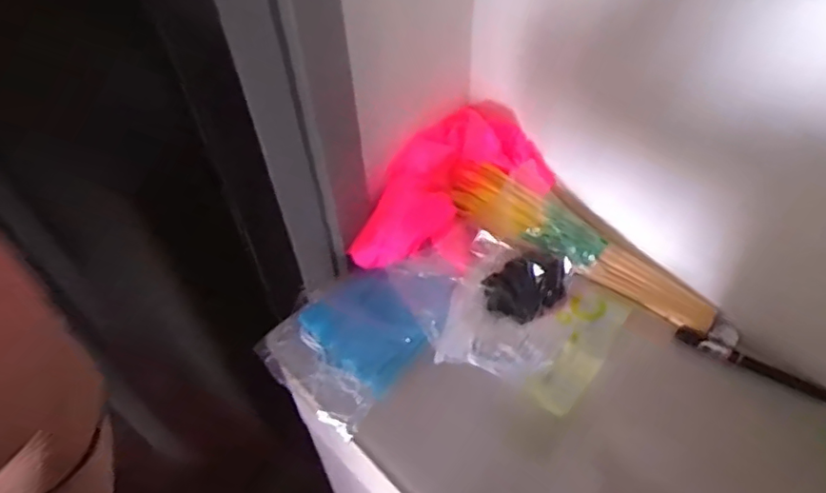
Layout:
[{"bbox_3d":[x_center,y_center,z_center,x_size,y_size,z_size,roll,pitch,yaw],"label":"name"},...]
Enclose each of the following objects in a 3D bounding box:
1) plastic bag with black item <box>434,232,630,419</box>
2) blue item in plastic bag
[{"bbox_3d":[0.110,0.072,0.593,0.167,0.039,0.165,27,58,24],"label":"plastic bag with black item"},{"bbox_3d":[-0.058,0.079,0.598,0.145,0.051,0.174,33,60,27],"label":"blue item in plastic bag"}]

